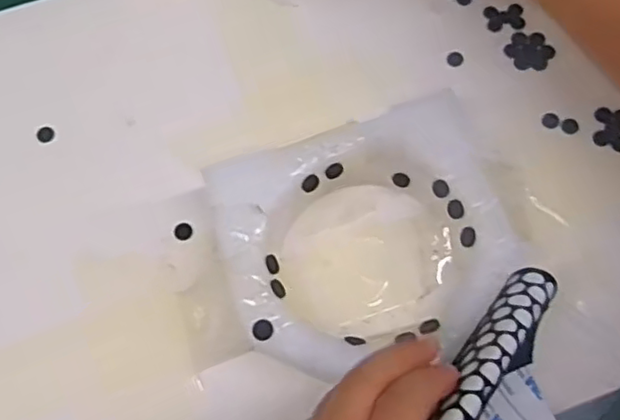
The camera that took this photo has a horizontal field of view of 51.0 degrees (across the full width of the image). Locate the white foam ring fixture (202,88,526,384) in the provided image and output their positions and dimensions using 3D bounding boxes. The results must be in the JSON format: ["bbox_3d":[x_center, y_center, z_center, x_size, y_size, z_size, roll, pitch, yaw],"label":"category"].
[{"bbox_3d":[0.033,0.020,0.344,0.152,0.040,0.134,-19,69,-7],"label":"white foam ring fixture"}]

